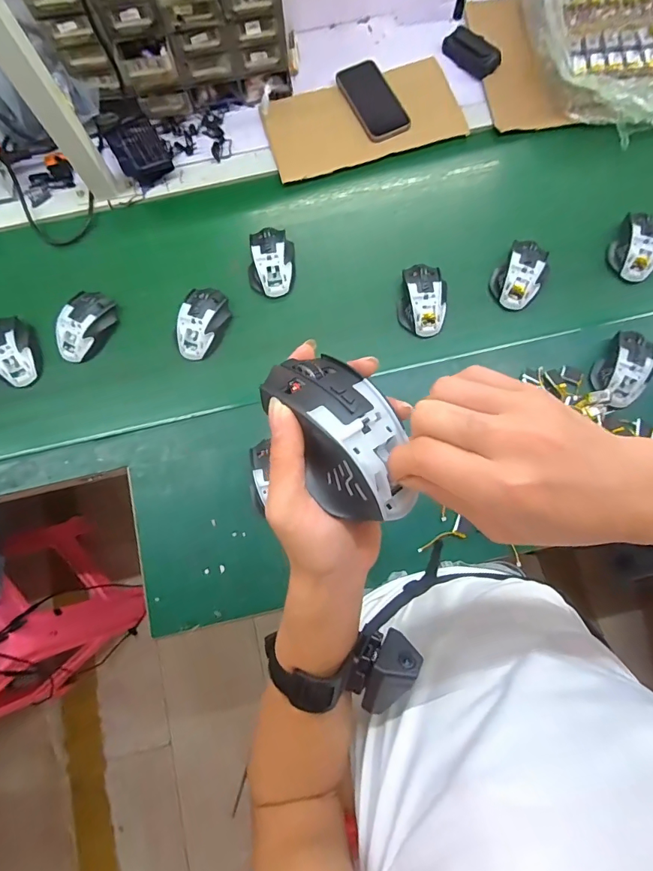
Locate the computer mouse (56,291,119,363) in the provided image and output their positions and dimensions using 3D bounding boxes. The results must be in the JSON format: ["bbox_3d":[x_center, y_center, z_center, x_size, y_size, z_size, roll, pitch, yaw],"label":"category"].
[{"bbox_3d":[-0.379,-0.173,0.676,0.064,0.039,0.120,20,81,5],"label":"computer mouse"}]

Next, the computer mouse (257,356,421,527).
[{"bbox_3d":[0.010,0.000,0.247,0.063,0.034,0.111,-29,80,-4],"label":"computer mouse"}]

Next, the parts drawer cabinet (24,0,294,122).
[{"bbox_3d":[-0.250,-0.645,0.668,0.328,0.207,0.166,-20,80,-3],"label":"parts drawer cabinet"}]

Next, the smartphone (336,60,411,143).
[{"bbox_3d":[0.080,-0.588,0.748,0.080,0.005,0.166,-24,80,-3],"label":"smartphone"}]

